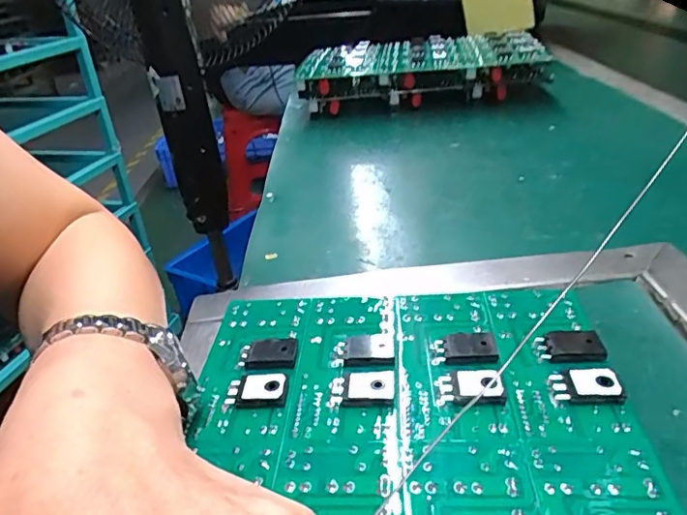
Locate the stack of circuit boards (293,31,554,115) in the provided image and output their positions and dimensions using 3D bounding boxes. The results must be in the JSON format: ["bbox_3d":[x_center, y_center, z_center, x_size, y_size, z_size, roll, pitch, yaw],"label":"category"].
[{"bbox_3d":[0.102,-0.233,0.708,0.290,0.063,0.190,5,32,19],"label":"stack of circuit boards"}]

